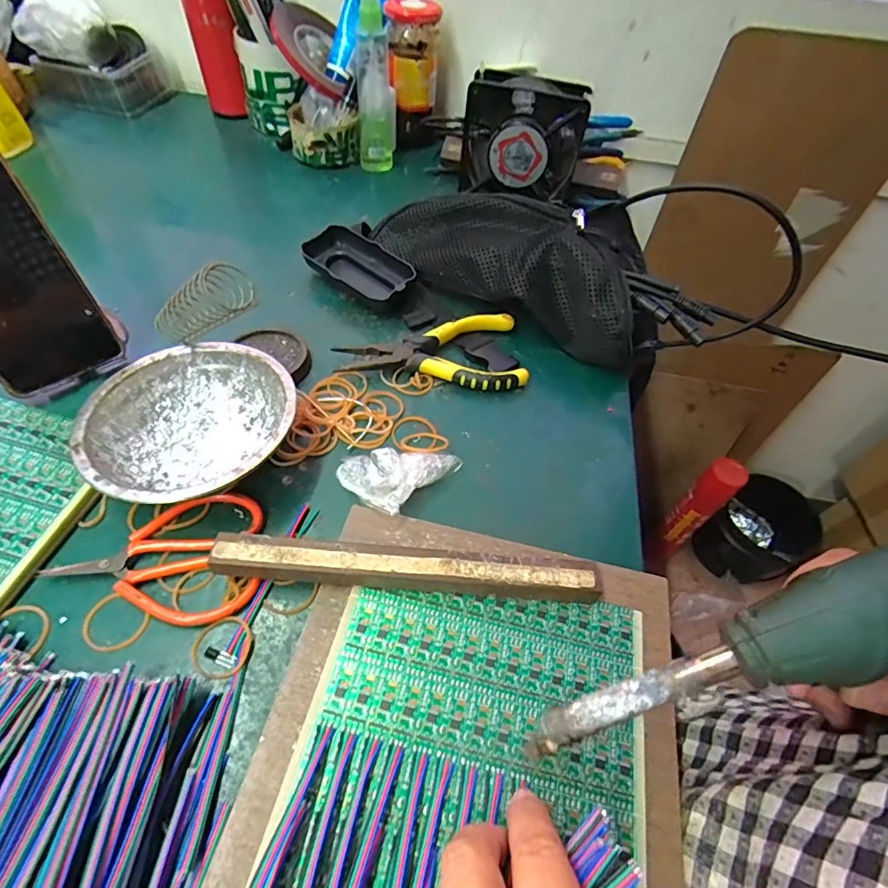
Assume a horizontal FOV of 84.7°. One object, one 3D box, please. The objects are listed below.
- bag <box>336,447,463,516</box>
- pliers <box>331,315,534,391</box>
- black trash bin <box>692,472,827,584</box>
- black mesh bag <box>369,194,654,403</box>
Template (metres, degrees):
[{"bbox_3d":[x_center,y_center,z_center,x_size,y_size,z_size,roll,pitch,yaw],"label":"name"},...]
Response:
[{"bbox_3d":[-0.030,0.016,0.325,0.050,0.028,0.067,39,60,21],"label":"bag"},{"bbox_3d":[-0.010,-0.072,0.402,0.148,0.018,0.073,-3,54,-8],"label":"pliers"},{"bbox_3d":[0.720,0.219,1.130,0.216,0.190,0.190,-37,65,-27],"label":"black trash bin"},{"bbox_3d":[0.064,-0.156,0.428,0.265,0.088,0.074,32,58,16],"label":"black mesh bag"}]

